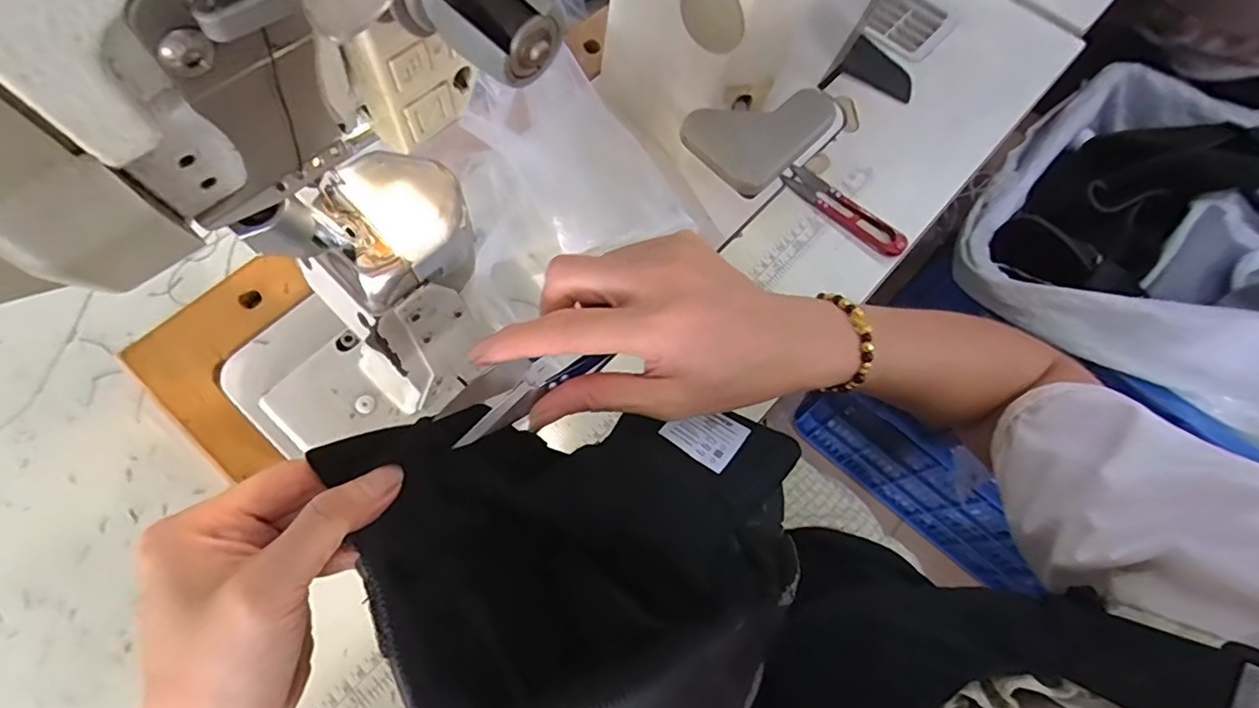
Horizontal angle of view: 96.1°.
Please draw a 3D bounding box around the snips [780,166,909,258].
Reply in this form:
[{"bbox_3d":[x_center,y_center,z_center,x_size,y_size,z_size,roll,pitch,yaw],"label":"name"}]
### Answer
[{"bbox_3d":[0.179,-0.122,0.472,0.027,0.014,0.115,-39,74,-16],"label":"snips"}]

